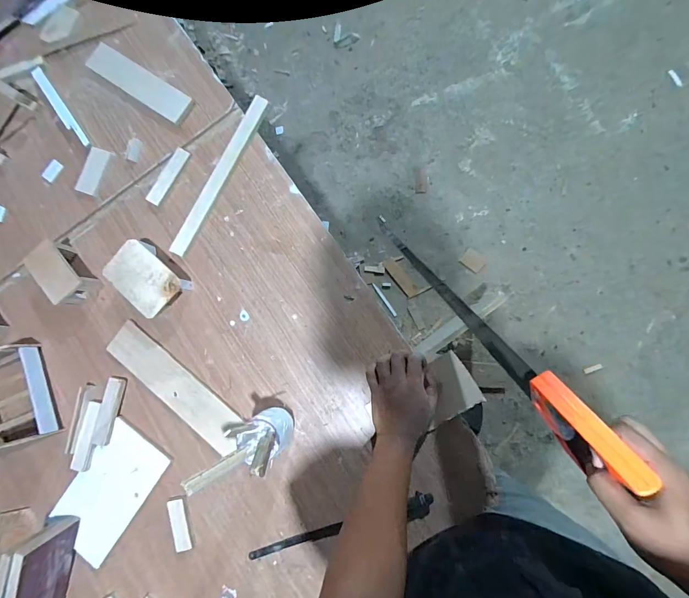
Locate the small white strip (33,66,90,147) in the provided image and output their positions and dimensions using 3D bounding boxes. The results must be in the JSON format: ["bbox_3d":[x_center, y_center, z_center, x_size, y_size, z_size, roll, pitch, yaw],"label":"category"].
[{"bbox_3d":[-0.546,-0.366,0.684,0.022,0.010,0.198,-36,82,0],"label":"small white strip"}]

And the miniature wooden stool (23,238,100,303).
[{"bbox_3d":[-0.504,-0.046,0.634,0.065,0.055,0.106,-43,82,-1],"label":"miniature wooden stool"}]

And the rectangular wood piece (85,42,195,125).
[{"bbox_3d":[-0.395,-0.415,0.683,0.251,0.011,0.058,35,88,8],"label":"rectangular wood piece"}]

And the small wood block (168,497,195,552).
[{"bbox_3d":[-0.266,0.367,0.582,0.028,0.012,0.082,-14,83,3],"label":"small wood block"}]

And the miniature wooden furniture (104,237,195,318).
[{"bbox_3d":[-0.339,-0.035,0.618,0.129,0.052,0.087,37,88,8],"label":"miniature wooden furniture"}]

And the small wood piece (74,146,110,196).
[{"bbox_3d":[-0.479,-0.243,0.680,0.045,0.007,0.088,22,86,7],"label":"small wood piece"}]

